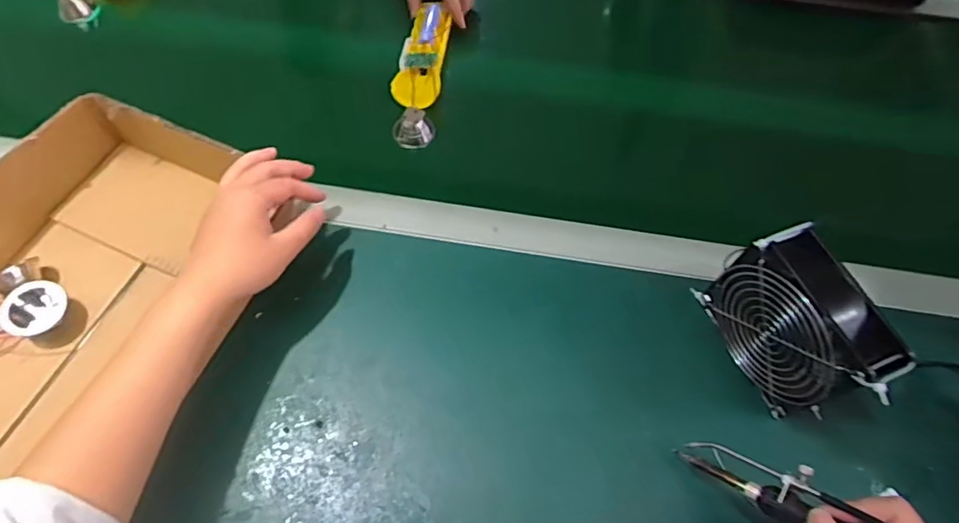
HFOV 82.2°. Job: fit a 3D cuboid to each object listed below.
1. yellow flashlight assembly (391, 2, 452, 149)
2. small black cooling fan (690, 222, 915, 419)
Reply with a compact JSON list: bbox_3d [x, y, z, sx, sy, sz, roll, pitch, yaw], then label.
[{"bbox_3d":[-0.067,-0.219,0.634,0.051,0.042,0.186,5,61,-1],"label":"yellow flashlight assembly"},{"bbox_3d":[0.243,0.051,0.437,0.043,0.128,0.137,-19,64,-13],"label":"small black cooling fan"}]

